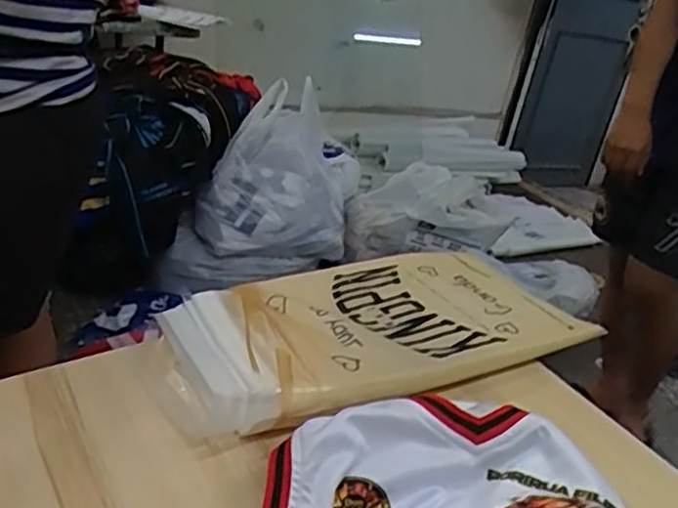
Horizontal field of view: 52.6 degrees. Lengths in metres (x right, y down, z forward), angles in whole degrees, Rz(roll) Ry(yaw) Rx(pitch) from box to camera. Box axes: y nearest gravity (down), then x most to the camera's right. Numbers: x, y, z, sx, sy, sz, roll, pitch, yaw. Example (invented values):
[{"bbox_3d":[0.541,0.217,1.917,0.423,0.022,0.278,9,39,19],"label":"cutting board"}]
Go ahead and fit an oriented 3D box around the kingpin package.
[{"bbox_3d":[0.033,0.071,0.709,0.428,0.041,0.228,-11,32,-30],"label":"kingpin package"}]

